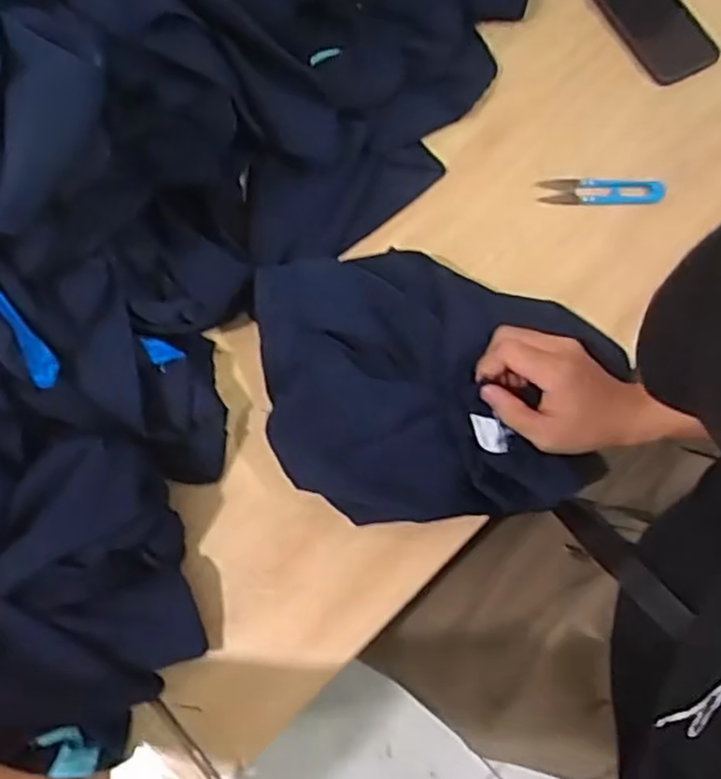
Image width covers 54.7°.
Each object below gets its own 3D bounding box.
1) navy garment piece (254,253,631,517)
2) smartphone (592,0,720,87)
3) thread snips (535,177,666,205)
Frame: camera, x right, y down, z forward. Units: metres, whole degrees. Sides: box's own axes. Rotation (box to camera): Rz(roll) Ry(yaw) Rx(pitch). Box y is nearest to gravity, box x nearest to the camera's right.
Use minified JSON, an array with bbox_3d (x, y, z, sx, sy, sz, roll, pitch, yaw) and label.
[{"bbox_3d":[0.070,-0.013,0.604,0.300,0.068,0.238,-3,73,2],"label":"navy garment piece"},{"bbox_3d":[0.308,-0.389,0.737,0.082,0.016,0.150,-27,74,-6],"label":"smartphone"},{"bbox_3d":[0.237,-0.195,0.687,0.118,0.009,0.027,2,73,3],"label":"thread snips"}]

